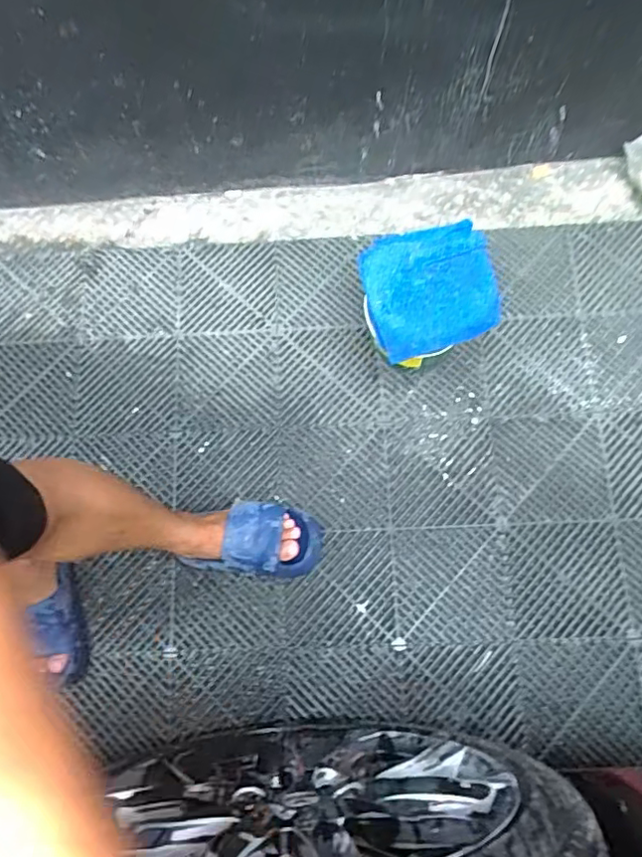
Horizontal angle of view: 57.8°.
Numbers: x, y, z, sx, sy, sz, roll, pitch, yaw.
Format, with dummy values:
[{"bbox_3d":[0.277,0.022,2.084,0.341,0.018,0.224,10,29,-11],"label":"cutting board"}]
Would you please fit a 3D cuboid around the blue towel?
[{"bbox_3d":[0.173,-0.227,0.922,0.204,0.044,0.210,-15,75,-2],"label":"blue towel"}]

